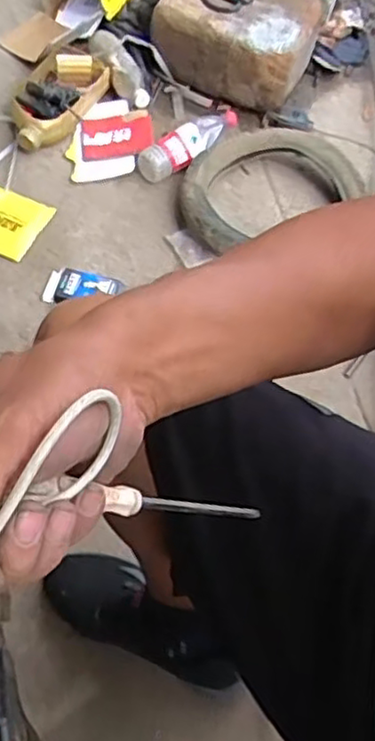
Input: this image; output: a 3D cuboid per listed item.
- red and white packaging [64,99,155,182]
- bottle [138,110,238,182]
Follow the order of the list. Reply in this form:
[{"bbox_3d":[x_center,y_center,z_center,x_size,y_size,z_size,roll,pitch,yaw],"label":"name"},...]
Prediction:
[{"bbox_3d":[-0.164,-0.498,1.431,0.172,0.066,0.192,-2,59,-5],"label":"red and white packaging"},{"bbox_3d":[0.006,-0.468,1.381,0.232,0.057,0.067,-31,63,5],"label":"bottle"}]

